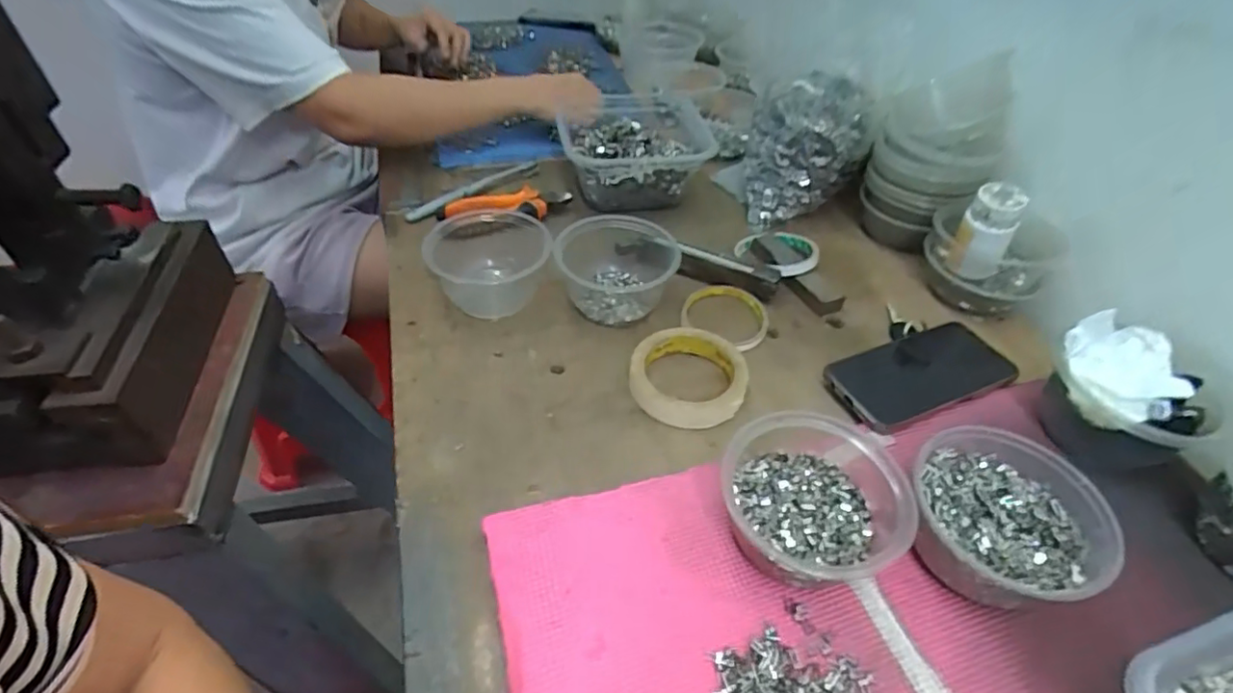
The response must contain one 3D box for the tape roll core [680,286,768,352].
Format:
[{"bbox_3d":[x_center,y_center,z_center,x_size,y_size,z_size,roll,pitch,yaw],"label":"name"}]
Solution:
[{"bbox_3d":[0.107,-0.032,0.579,0.081,0.017,0.080,1,45,-1],"label":"tape roll core"}]

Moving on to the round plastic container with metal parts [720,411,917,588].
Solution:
[{"bbox_3d":[0.129,0.103,0.394,0.115,0.061,0.117,1,45,-1],"label":"round plastic container with metal parts"}]

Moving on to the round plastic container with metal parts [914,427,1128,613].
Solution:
[{"bbox_3d":[0.248,0.115,0.391,0.109,0.056,0.116,1,45,-1],"label":"round plastic container with metal parts"}]

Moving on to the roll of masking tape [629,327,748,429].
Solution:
[{"bbox_3d":[0.064,0.023,0.512,0.094,0.024,0.099,1,45,-1],"label":"roll of masking tape"}]

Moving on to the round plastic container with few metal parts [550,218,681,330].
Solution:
[{"bbox_3d":[0.007,-0.073,0.577,0.129,0.058,0.098,-5,45,-7],"label":"round plastic container with few metal parts"}]

